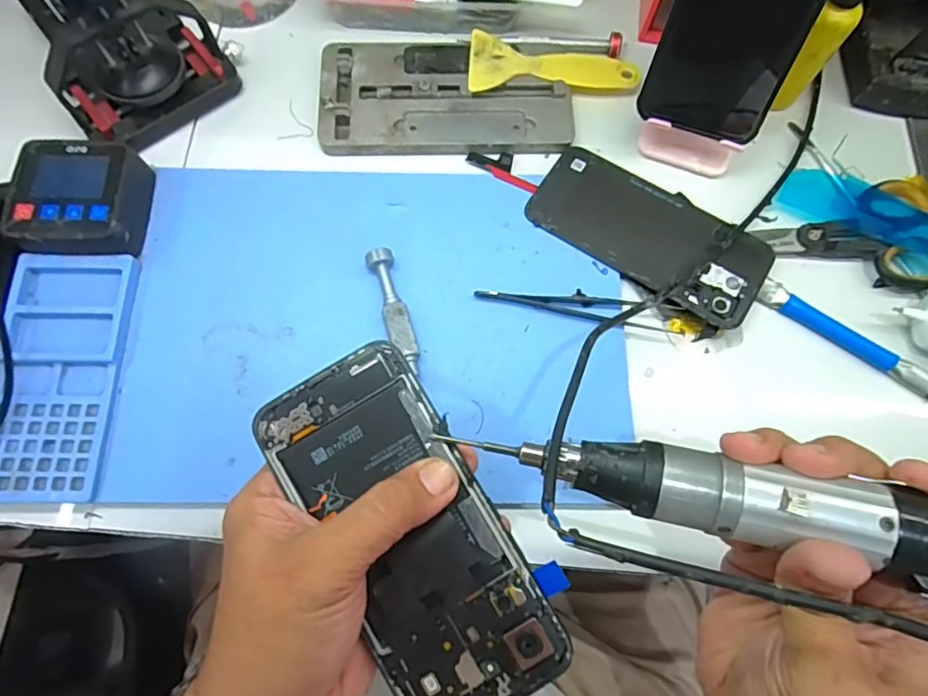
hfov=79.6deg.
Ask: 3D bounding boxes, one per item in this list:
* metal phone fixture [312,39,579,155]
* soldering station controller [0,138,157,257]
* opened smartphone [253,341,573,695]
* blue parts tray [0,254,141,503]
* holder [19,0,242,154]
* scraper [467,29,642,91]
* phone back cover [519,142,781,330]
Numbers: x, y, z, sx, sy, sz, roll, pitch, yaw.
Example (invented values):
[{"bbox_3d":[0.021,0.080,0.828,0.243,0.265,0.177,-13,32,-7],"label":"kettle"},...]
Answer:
[{"bbox_3d":[-0.013,-0.184,0.401,0.176,0.007,0.091,-2,73,-2],"label":"metal phone fixture"},{"bbox_3d":[-0.242,-0.094,0.354,0.070,0.032,0.076,-2,73,-1],"label":"soldering station controller"},{"bbox_3d":[-0.023,0.080,0.237,0.072,0.011,0.160,-30,83,-10],"label":"opened smartphone"},{"bbox_3d":[-0.242,0.015,0.333,0.069,0.011,0.146,1,73,-1],"label":"blue parts tray"},{"bbox_3d":[-0.220,-0.200,0.349,0.106,0.103,0.072,-42,78,-12],"label":"holder"},{"bbox_3d":[0.066,-0.205,0.409,0.124,0.006,0.049,4,73,0],"label":"scraper"},{"bbox_3d":[0.124,-0.078,0.373,0.156,0.011,0.072,33,75,9],"label":"phone back cover"}]

